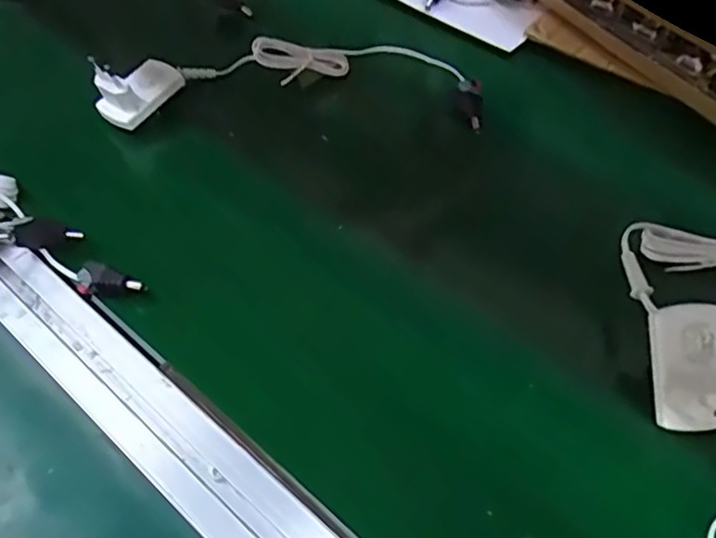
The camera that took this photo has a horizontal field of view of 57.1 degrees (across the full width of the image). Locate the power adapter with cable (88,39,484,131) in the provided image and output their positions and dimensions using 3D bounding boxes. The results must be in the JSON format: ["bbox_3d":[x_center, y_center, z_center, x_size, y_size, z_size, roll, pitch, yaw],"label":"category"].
[{"bbox_3d":[-0.049,-0.147,0.481,0.270,0.043,0.094,-3,51,0],"label":"power adapter with cable"}]

